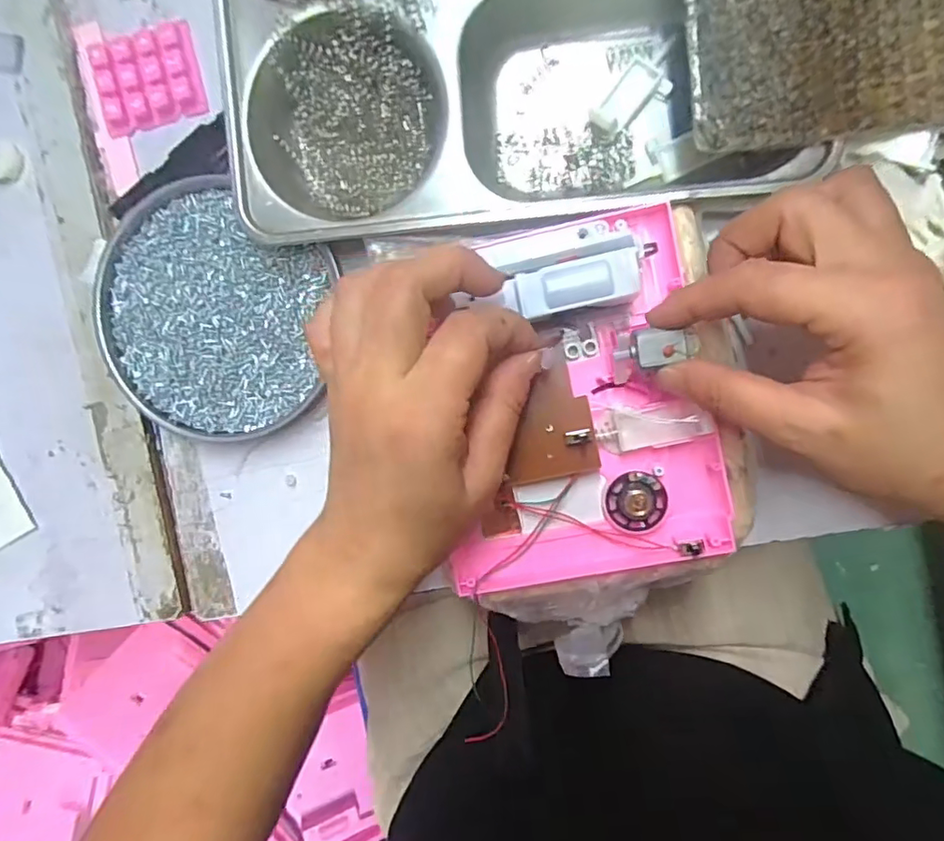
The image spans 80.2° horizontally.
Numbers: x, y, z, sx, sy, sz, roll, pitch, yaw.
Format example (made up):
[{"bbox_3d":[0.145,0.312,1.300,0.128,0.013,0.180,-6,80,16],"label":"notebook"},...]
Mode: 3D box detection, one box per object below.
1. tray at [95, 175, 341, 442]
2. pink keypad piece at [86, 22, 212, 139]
[{"bbox_3d":[-0.139,-0.058,0.303,0.119,0.015,0.130,10,96,6],"label":"tray"},{"bbox_3d":[-0.177,-0.187,0.307,0.059,0.012,0.045,-11,94,8],"label":"pink keypad piece"}]

